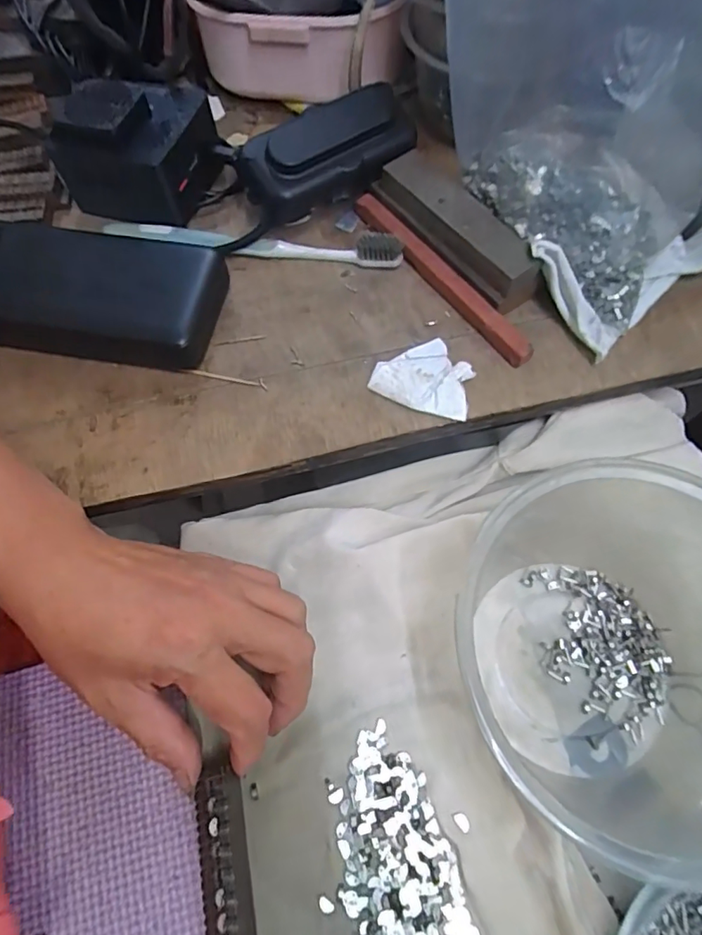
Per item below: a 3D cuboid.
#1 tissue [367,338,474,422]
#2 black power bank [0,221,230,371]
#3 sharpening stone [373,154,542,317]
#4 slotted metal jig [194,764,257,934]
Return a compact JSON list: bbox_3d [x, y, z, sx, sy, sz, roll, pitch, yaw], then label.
[{"bbox_3d":[0.039,-0.050,0.284,0.052,0.007,0.040,13,71,7],"label":"tissue"},{"bbox_3d":[-0.153,-0.101,0.298,0.153,0.032,0.074,10,67,6],"label":"black power bank"},{"bbox_3d":[0.062,-0.140,0.307,0.036,0.028,0.112,-36,72,-10],"label":"sharpening stone"},{"bbox_3d":[-0.049,0.175,0.210,0.019,0.013,0.095,-12,67,-1],"label":"slotted metal jig"}]

